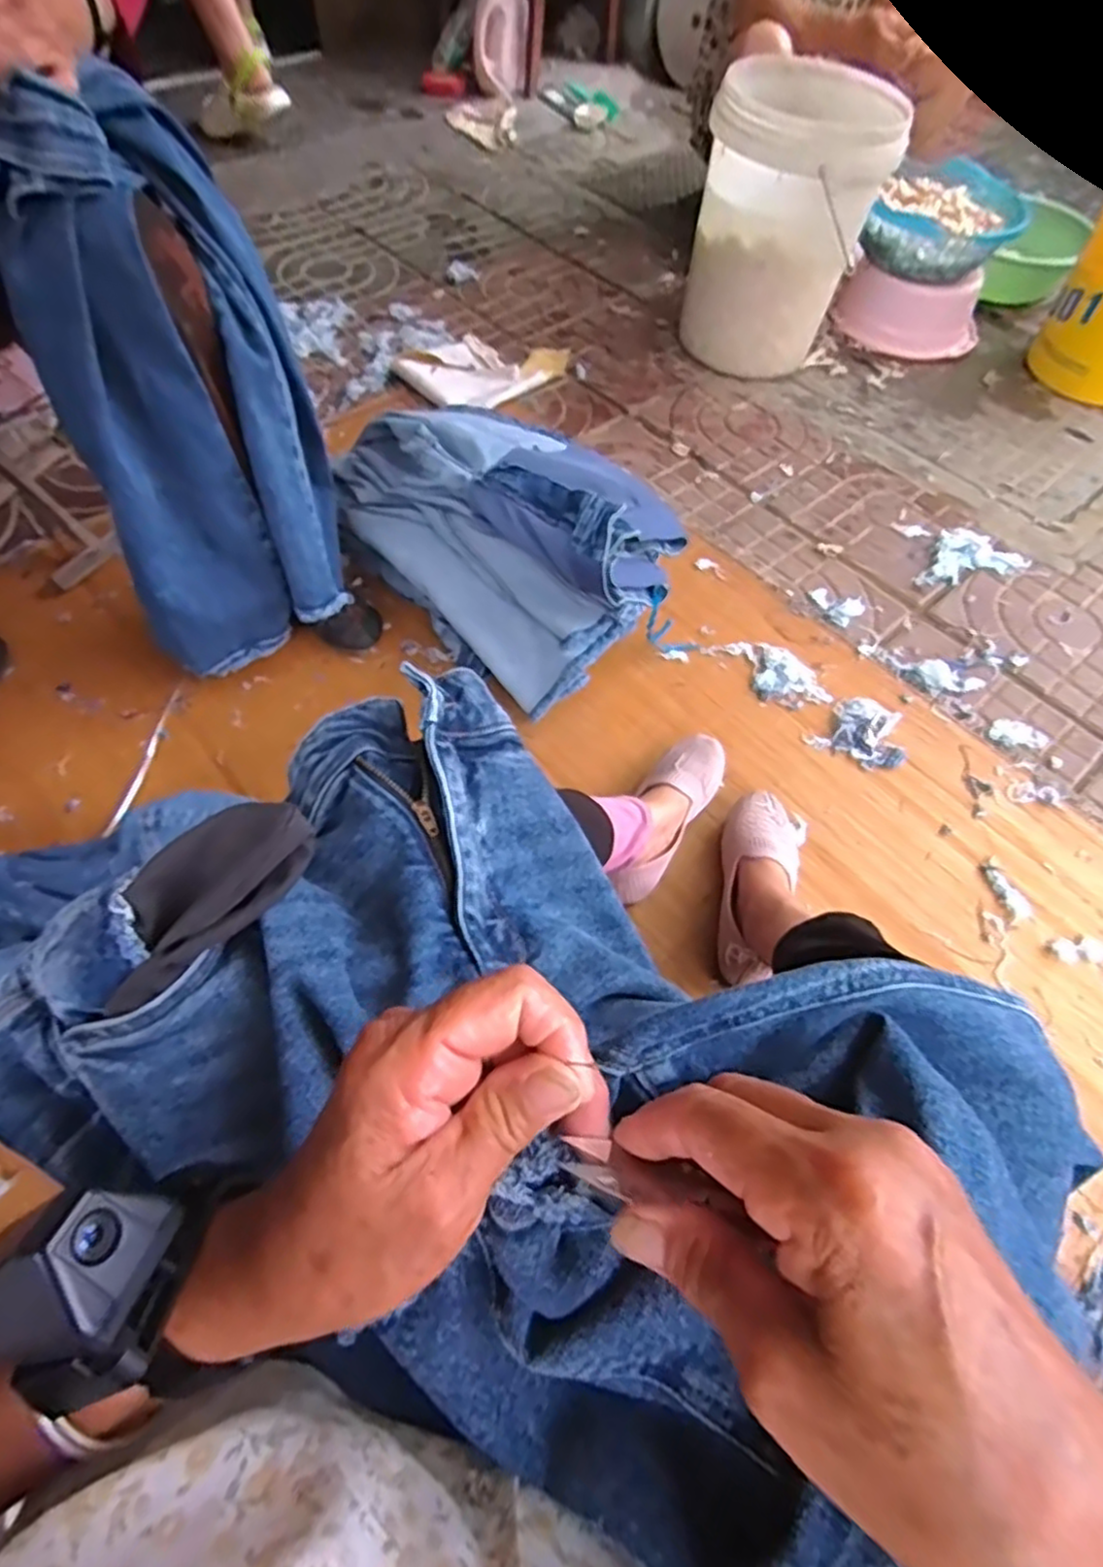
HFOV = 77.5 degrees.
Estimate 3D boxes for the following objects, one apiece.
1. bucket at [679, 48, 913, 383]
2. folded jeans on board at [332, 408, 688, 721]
[{"bbox_3d":[0.424,-1.030,1.285,0.298,0.379,0.309,13,58,5],"label":"bucket"},{"bbox_3d":[-0.054,-0.344,0.944,0.303,0.228,0.446,-36,66,-23],"label":"folded jeans on board"}]

